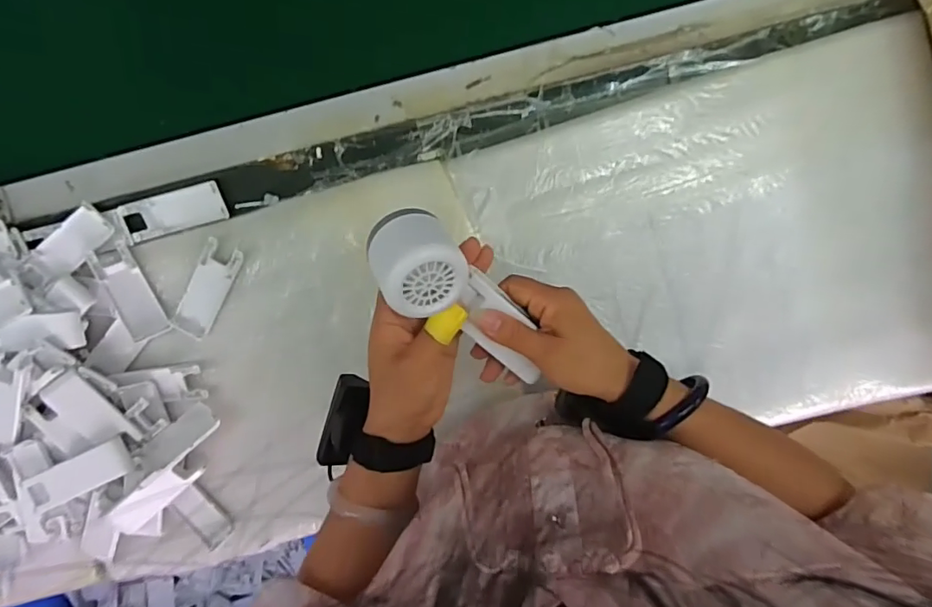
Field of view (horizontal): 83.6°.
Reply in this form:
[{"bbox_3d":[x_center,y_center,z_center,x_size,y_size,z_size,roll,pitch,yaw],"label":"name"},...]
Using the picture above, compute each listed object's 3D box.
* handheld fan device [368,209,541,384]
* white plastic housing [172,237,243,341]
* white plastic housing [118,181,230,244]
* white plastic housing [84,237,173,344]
[{"bbox_3d":[-0.001,-0.002,0.375,0.055,0.050,0.155,-46,122,6],"label":"handheld fan device"},{"bbox_3d":[-0.272,-0.014,0.551,0.038,0.007,0.102,27,97,-2],"label":"white plastic housing"},{"bbox_3d":[-0.306,-0.096,0.547,0.108,0.010,0.041,-14,97,3],"label":"white plastic housing"},{"bbox_3d":[-0.351,-0.010,0.544,0.038,0.015,0.100,-25,96,5],"label":"white plastic housing"}]

